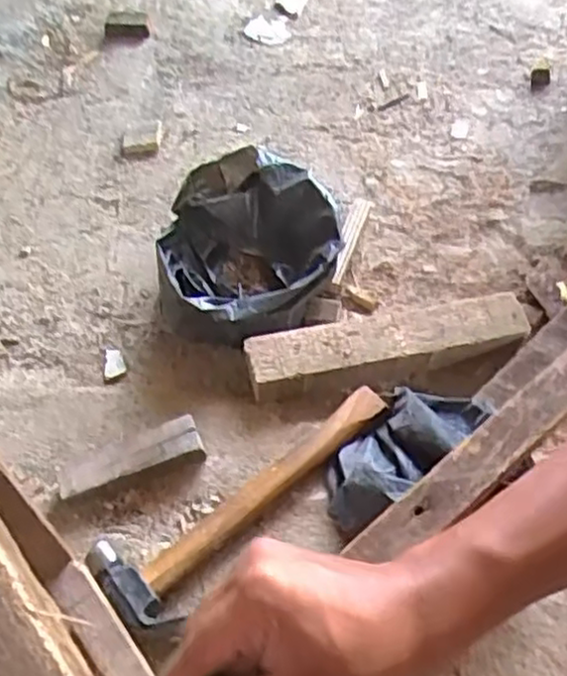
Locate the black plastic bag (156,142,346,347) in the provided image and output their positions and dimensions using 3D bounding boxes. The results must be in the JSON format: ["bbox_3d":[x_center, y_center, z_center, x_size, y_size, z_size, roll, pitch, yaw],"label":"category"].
[{"bbox_3d":[-0.029,-0.082,0.693,0.150,0.076,0.204,-1,51,6],"label":"black plastic bag"}]

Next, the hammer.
[{"bbox_3d":[-0.027,0.114,0.557,0.242,0.028,0.079,-37,57,-22],"label":"hammer"}]

